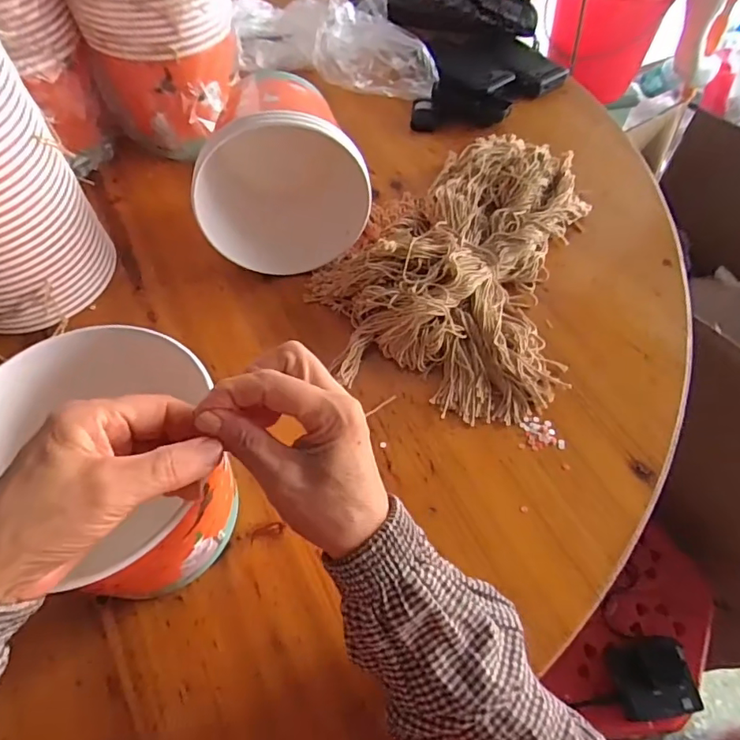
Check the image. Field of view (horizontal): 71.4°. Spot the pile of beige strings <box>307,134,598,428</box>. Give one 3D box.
[{"bbox_3d":[0.085,-0.119,0.534,0.256,0.058,0.340,15,58,9],"label":"pile of beige strings"}]

